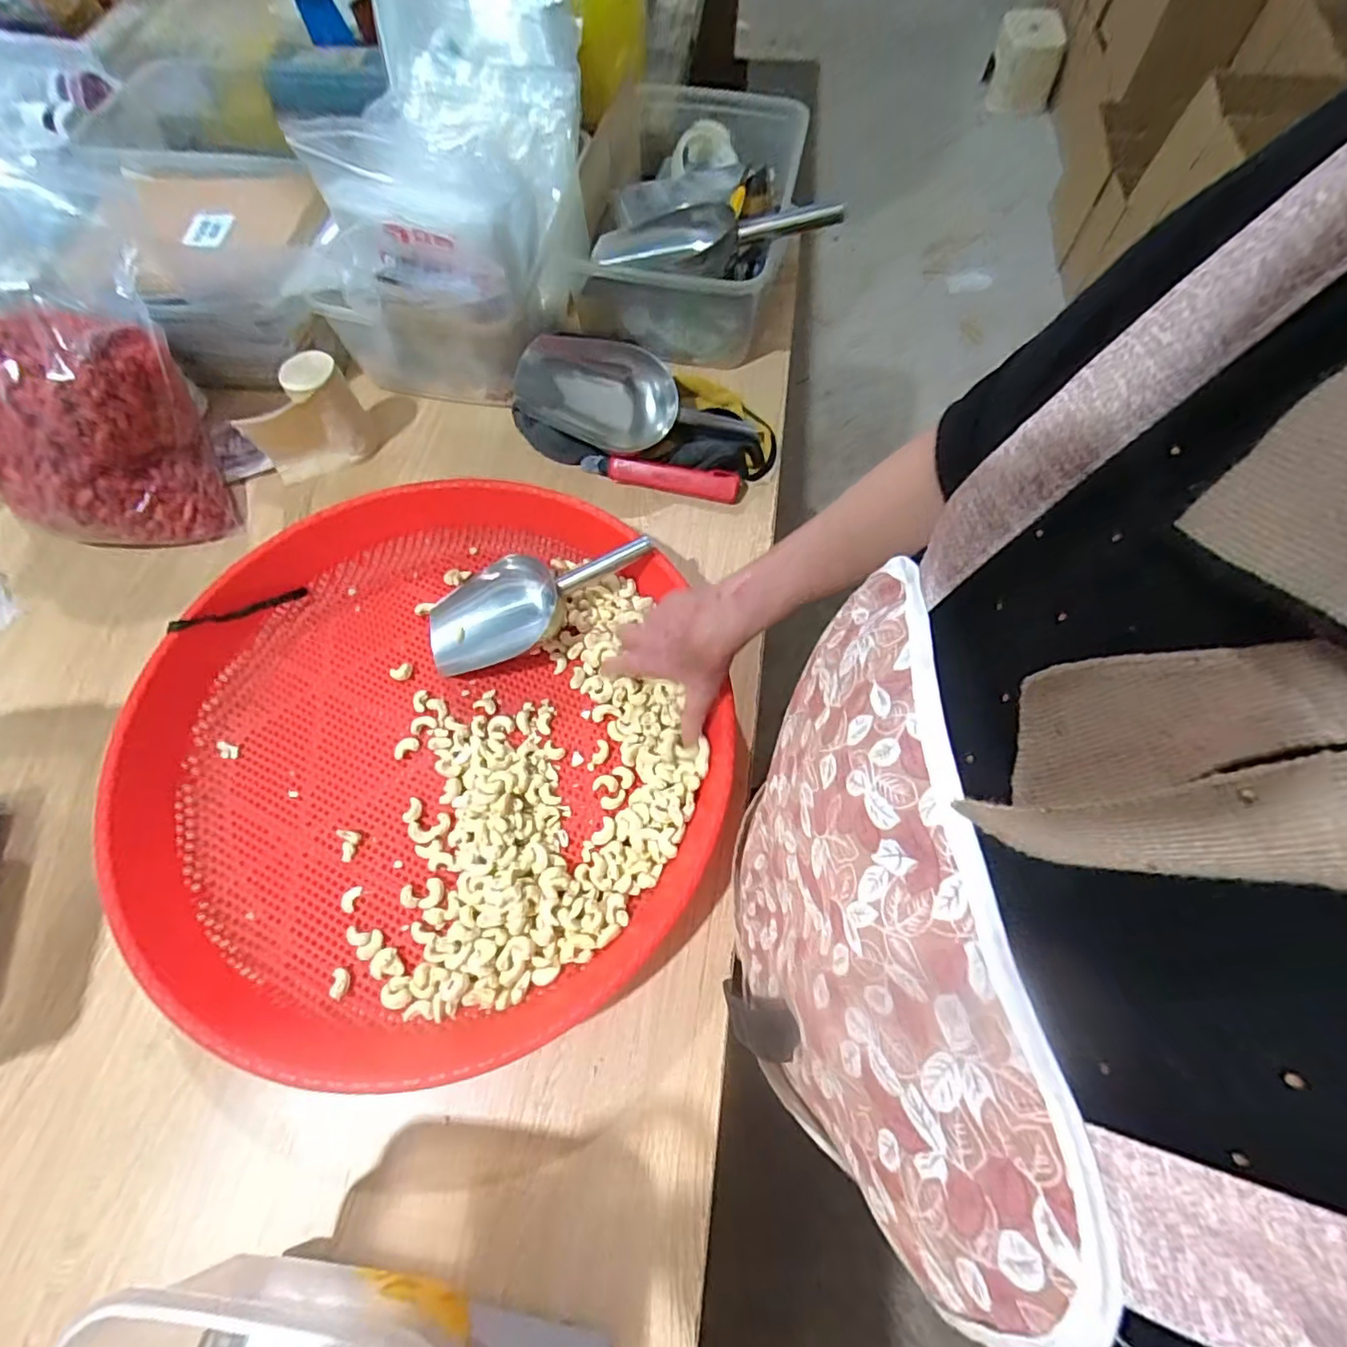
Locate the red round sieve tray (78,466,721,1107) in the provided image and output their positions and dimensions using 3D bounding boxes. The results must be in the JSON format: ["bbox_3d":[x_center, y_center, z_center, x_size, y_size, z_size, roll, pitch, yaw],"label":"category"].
[{"bbox_3d":[-0.207,0.057,0.522,0.458,0.070,0.478,0,67,1],"label":"red round sieve tray"}]

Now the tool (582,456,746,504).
[{"bbox_3d":[-0.013,-0.218,0.671,0.182,0.031,0.025,10,67,5],"label":"tool"}]

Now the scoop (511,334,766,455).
[{"bbox_3d":[-0.037,-0.296,0.661,0.260,0.057,0.095,7,66,-13],"label":"scoop"}]

